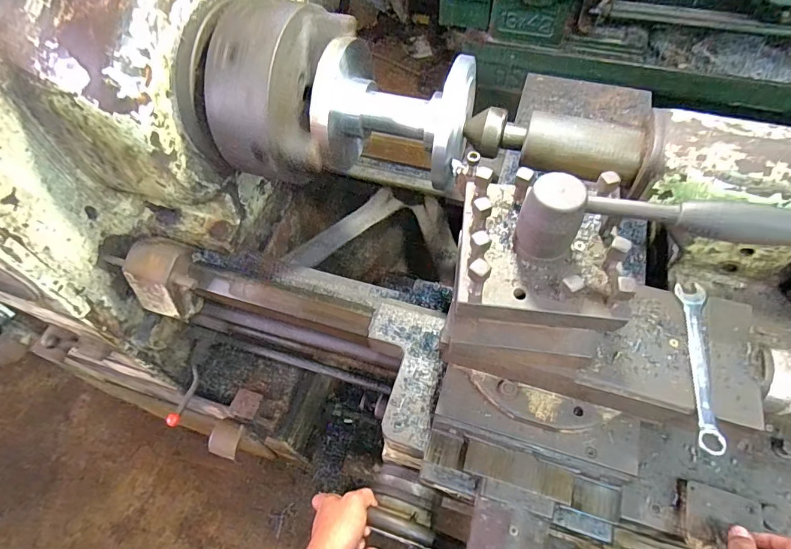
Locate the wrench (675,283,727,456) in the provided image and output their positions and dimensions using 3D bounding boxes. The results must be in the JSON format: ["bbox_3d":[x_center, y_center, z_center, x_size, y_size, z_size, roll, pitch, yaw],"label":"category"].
[{"bbox_3d":[0.305,0.086,0.446,0.028,0.011,0.178,8,59,8],"label":"wrench"}]

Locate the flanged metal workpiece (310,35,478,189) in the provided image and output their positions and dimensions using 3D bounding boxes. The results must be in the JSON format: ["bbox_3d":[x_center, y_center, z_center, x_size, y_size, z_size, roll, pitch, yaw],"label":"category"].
[{"bbox_3d":[0.002,-0.192,0.561,0.184,0.144,0.128,11,59,10],"label":"flanged metal workpiece"}]

